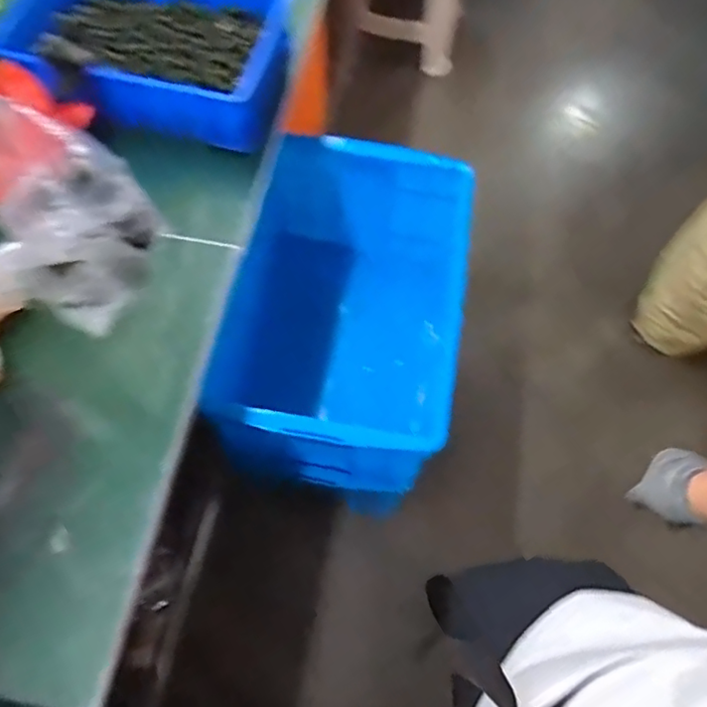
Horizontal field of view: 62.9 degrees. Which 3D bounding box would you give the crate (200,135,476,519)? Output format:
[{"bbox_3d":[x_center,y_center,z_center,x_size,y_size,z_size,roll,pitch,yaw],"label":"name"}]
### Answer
[{"bbox_3d":[-0.001,-0.072,1.057,0.364,0.272,0.578,11,65,3],"label":"crate"}]

